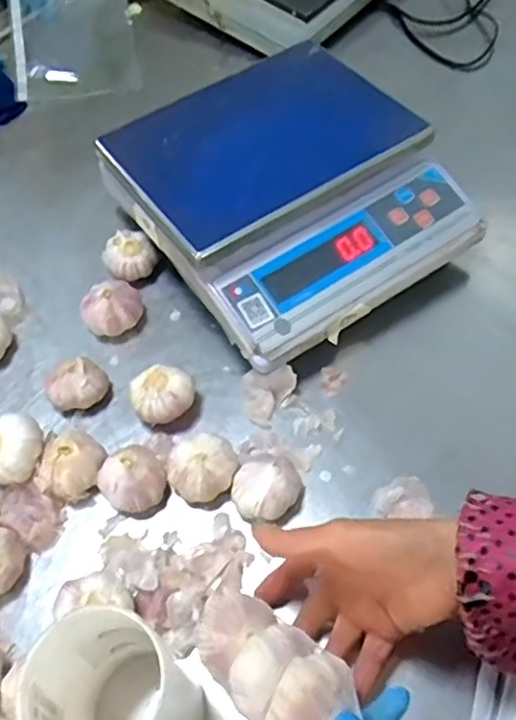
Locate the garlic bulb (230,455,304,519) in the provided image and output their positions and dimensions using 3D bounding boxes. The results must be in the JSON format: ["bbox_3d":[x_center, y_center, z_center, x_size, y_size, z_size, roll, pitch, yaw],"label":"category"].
[{"bbox_3d":[0.008,0.108,0.549,0.056,0.039,0.052,-2,58,3],"label":"garlic bulb"}]

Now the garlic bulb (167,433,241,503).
[{"bbox_3d":[-0.048,0.093,0.561,0.055,0.034,0.058,-2,58,3],"label":"garlic bulb"}]

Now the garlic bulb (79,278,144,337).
[{"bbox_3d":[-0.148,-0.052,0.672,0.058,0.041,0.055,-2,58,3],"label":"garlic bulb"}]

